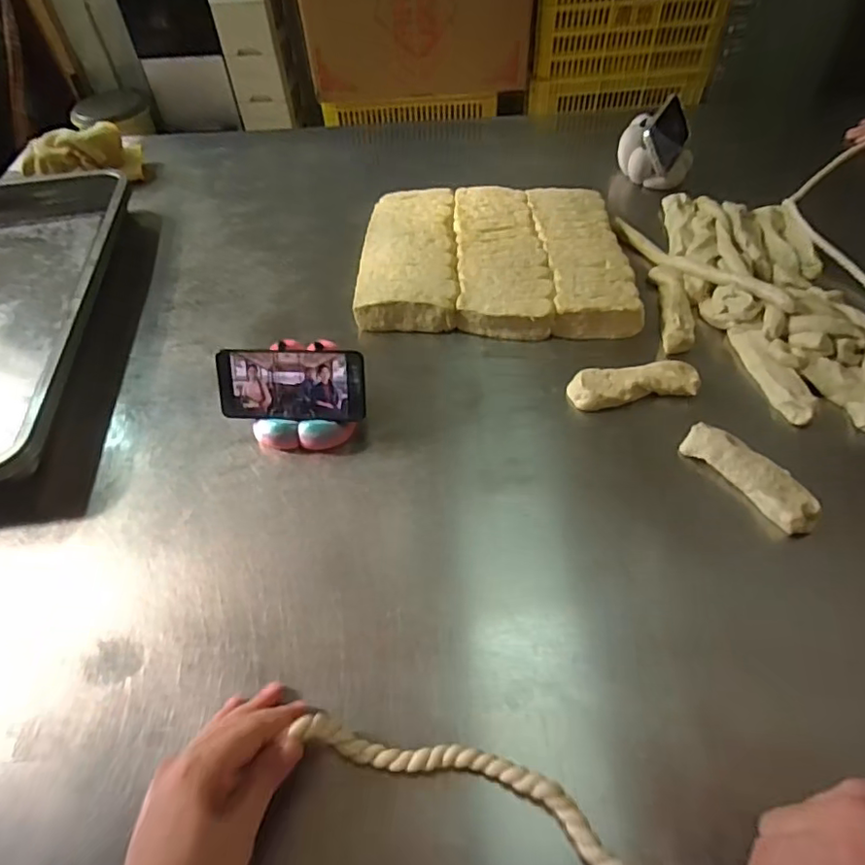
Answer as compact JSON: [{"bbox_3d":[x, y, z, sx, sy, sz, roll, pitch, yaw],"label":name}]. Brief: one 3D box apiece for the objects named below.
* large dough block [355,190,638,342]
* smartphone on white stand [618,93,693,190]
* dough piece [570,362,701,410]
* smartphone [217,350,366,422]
[{"bbox_3d":[0.083,-0.242,0.790,0.355,0.052,0.281,0,51,5],"label":"large dough block"},{"bbox_3d":[0.362,-0.467,0.926,0.115,0.082,0.138,13,53,15],"label":"smartphone on white stand"},{"bbox_3d":[0.225,-0.052,0.648,0.139,0.025,0.048,-8,51,-2],"label":"dough piece"},{"bbox_3d":[-0.152,-0.050,0.616,0.158,0.074,0.009,3,17,8],"label":"smartphone"}]

